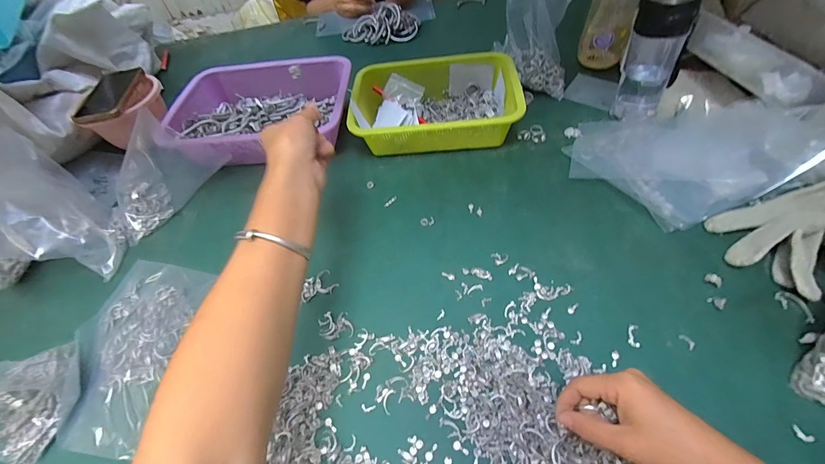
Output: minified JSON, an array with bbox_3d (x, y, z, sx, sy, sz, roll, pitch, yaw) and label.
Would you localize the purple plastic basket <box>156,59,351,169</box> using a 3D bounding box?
[{"bbox_3d":[-0.255,-0.222,0.654,0.298,0.074,0.238,-9,53,1],"label":"purple plastic basket"}]

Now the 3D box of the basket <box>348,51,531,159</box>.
[{"bbox_3d":[0.037,-0.215,0.617,0.264,0.076,0.176,-4,53,5],"label":"basket"}]

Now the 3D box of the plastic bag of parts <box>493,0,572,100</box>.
[{"bbox_3d":[0.226,-0.349,0.644,0.124,0.159,0.161,-2,53,7],"label":"plastic bag of parts"}]

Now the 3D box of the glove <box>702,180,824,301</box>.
[{"bbox_3d":[0.455,-0.017,0.416,0.190,0.069,0.123,-28,55,-13],"label":"glove"}]

